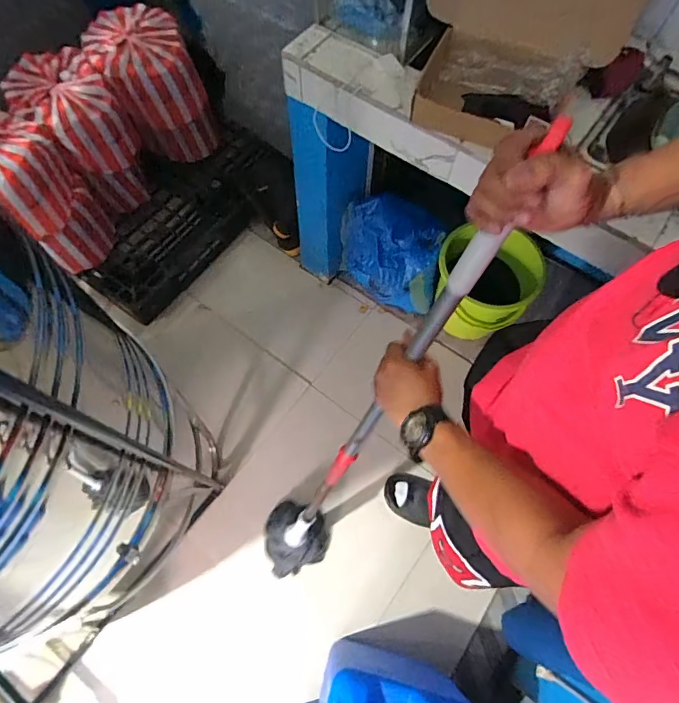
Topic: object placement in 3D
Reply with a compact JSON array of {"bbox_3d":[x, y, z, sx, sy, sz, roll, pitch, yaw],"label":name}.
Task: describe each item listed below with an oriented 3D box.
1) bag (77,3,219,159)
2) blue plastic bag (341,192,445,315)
[{"bbox_3d":[-0.640,-0.911,1.612,0.311,0.364,0.323,-25,70,-12],"label":"bag"},{"bbox_3d":[0.170,-0.314,1.513,0.342,0.318,0.189,16,67,5],"label":"blue plastic bag"}]

